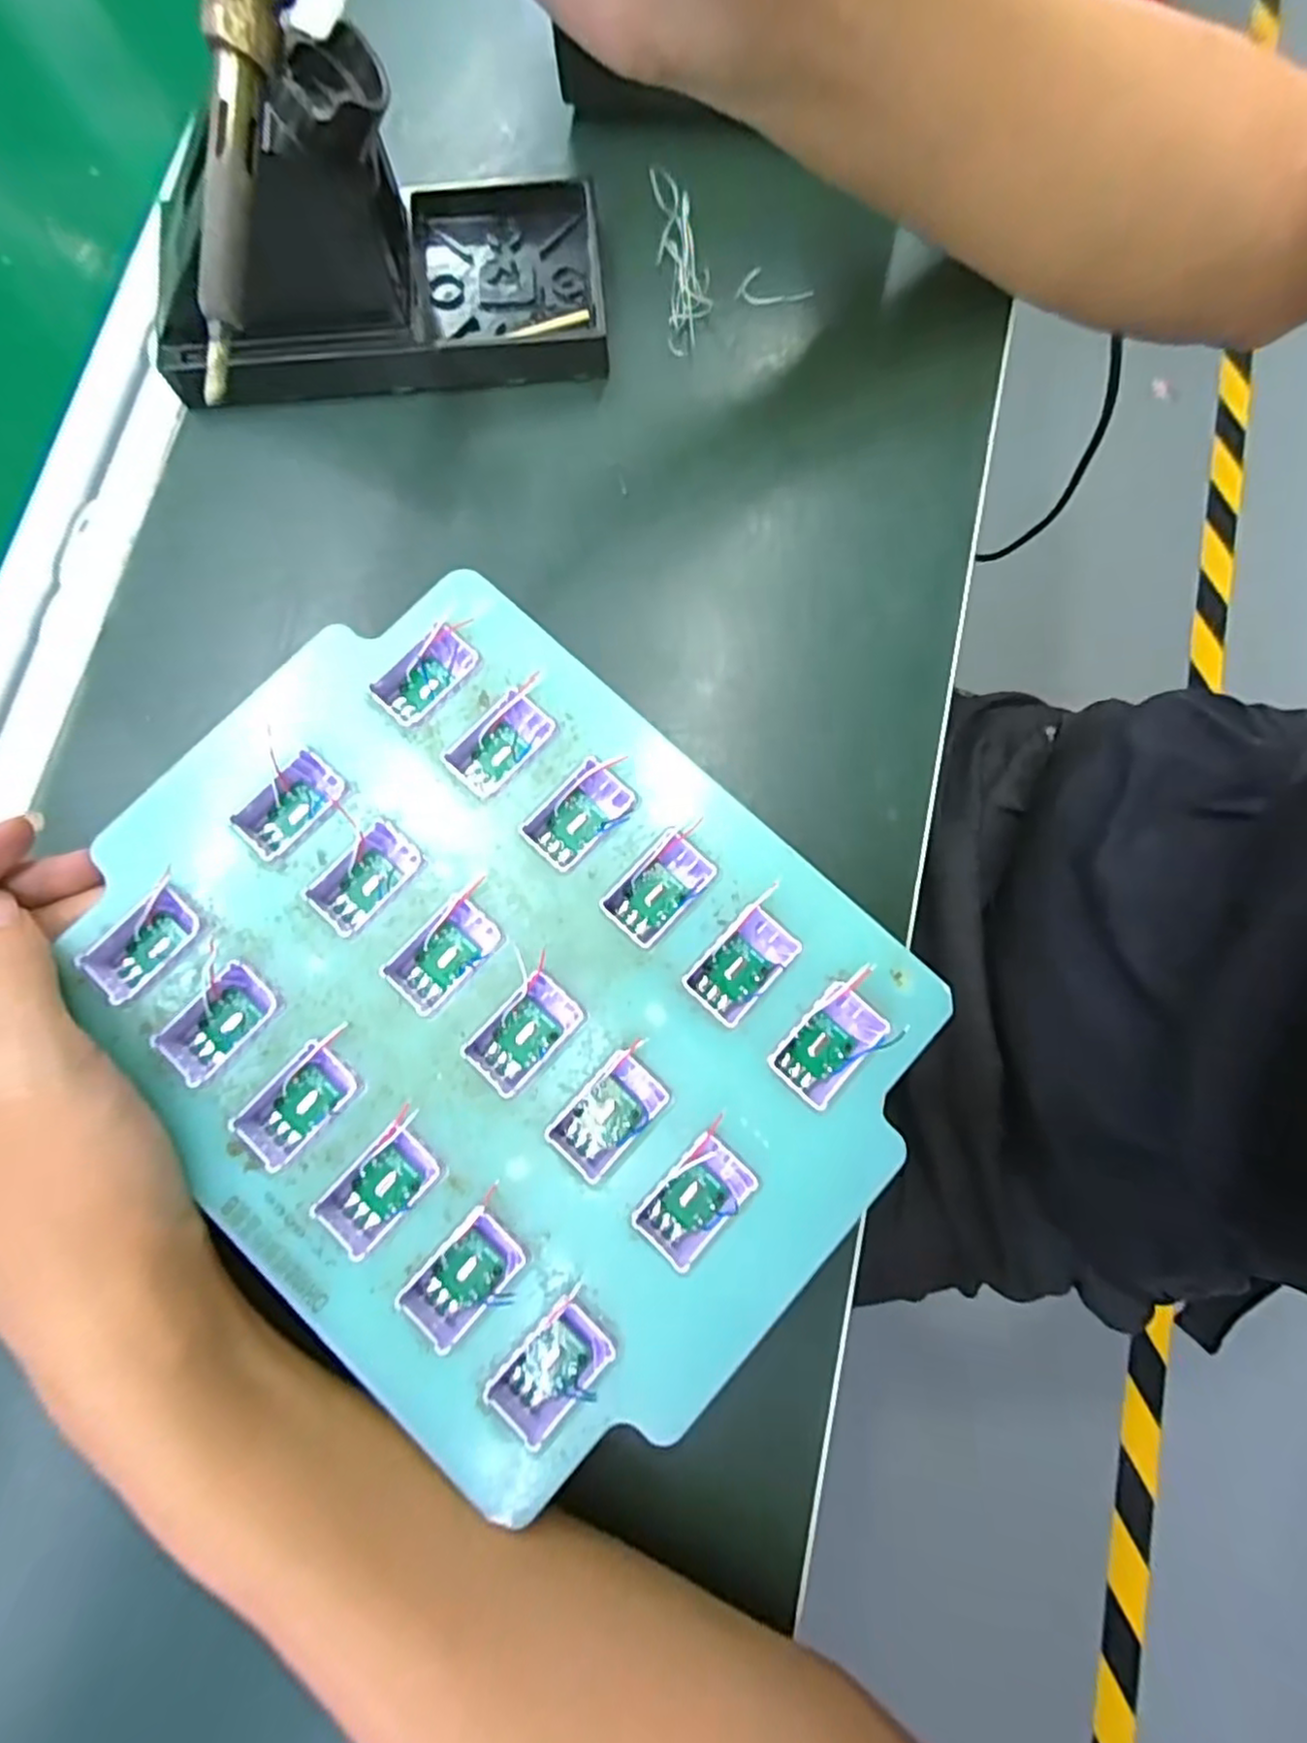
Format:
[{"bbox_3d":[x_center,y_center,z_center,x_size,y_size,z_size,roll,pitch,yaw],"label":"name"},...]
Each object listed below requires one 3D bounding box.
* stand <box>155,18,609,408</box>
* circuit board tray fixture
[{"bbox_3d":[-0.098,-0.216,0.234,0.158,0.060,0.076,-8,81,-3],"label":"stand"},{"bbox_3d":[-0.046,0.033,0.192,0.221,0.013,0.176,42,83,8],"label":"circuit board tray fixture"}]

